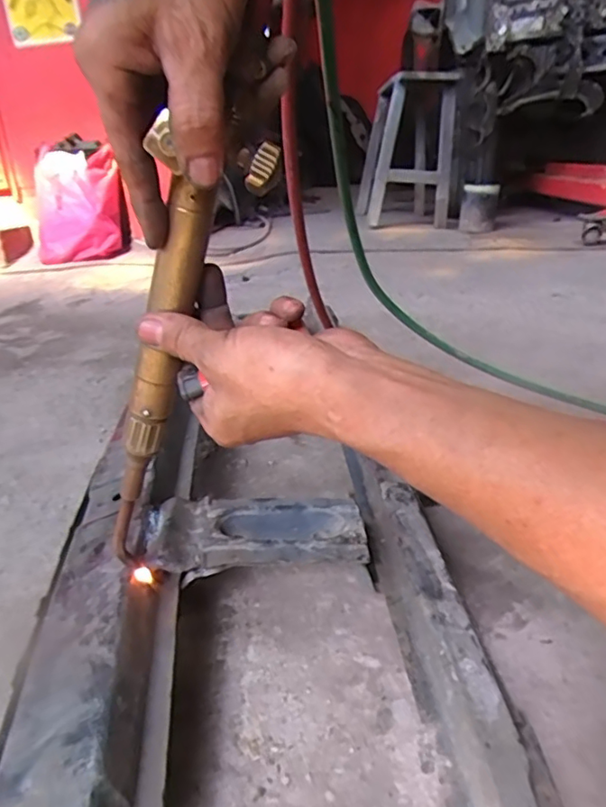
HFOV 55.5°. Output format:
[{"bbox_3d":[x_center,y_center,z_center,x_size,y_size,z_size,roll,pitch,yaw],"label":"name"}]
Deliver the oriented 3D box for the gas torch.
[{"bbox_3d":[-0.084,-0.028,0.335,0.047,0.333,0.040,20,25,-4],"label":"gas torch"}]

